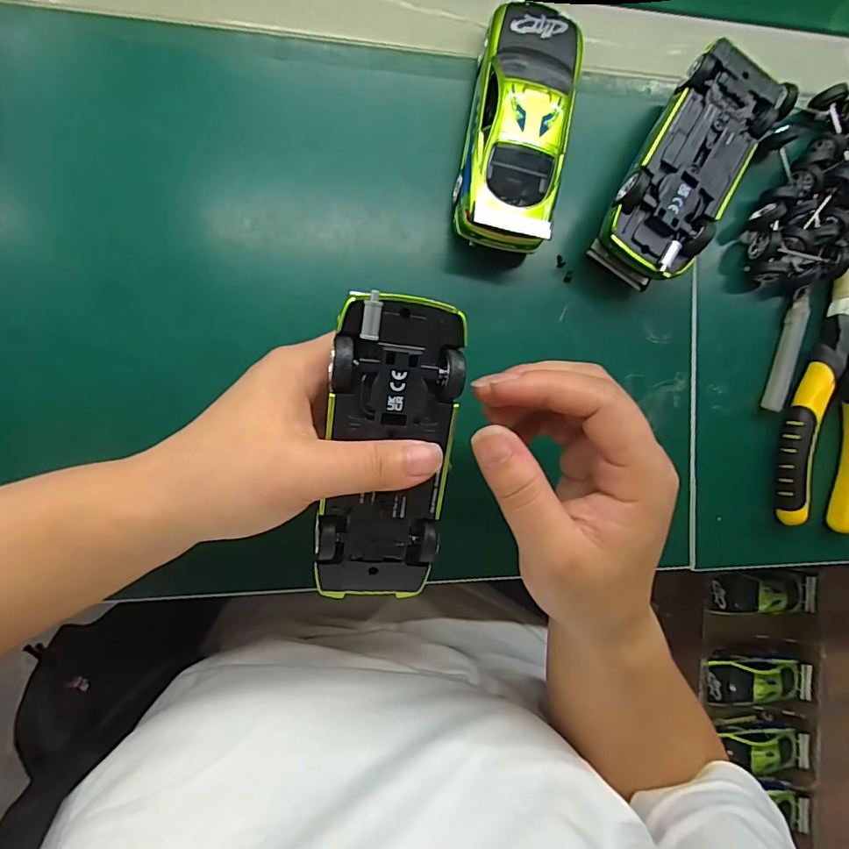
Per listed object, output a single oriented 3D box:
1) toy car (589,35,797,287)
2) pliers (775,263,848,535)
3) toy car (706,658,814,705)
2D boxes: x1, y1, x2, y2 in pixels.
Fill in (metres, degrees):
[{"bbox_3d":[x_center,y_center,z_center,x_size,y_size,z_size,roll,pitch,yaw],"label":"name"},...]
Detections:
[{"bbox_3d":[0.146,-0.145,0.282,0.062,0.039,0.135,37,85,-8],"label":"toy car"},{"bbox_3d":[0.251,-0.017,0.309,0.053,0.017,0.160,3,90,-9],"label":"pliers"},{"bbox_3d":[0.369,0.285,0.556,0.123,0.027,0.050,-1,91,-9],"label":"toy car"}]

